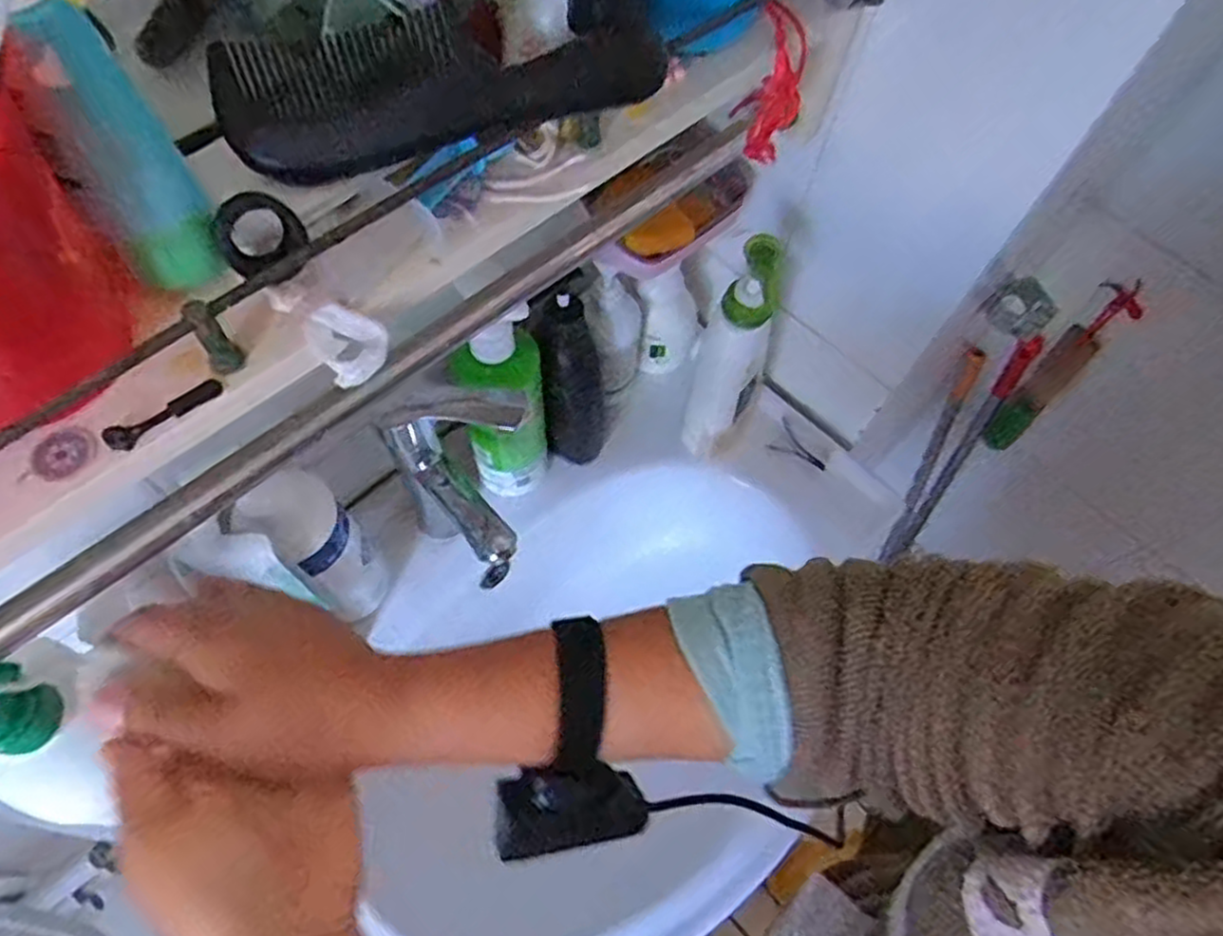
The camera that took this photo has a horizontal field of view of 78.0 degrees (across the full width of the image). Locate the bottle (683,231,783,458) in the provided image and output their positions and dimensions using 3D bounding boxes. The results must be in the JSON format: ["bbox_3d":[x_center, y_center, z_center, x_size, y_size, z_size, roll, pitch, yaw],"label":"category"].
[{"bbox_3d":[0.098,-0.082,0.607,0.060,0.202,0.070,14,64,3],"label":"bottle"}]

